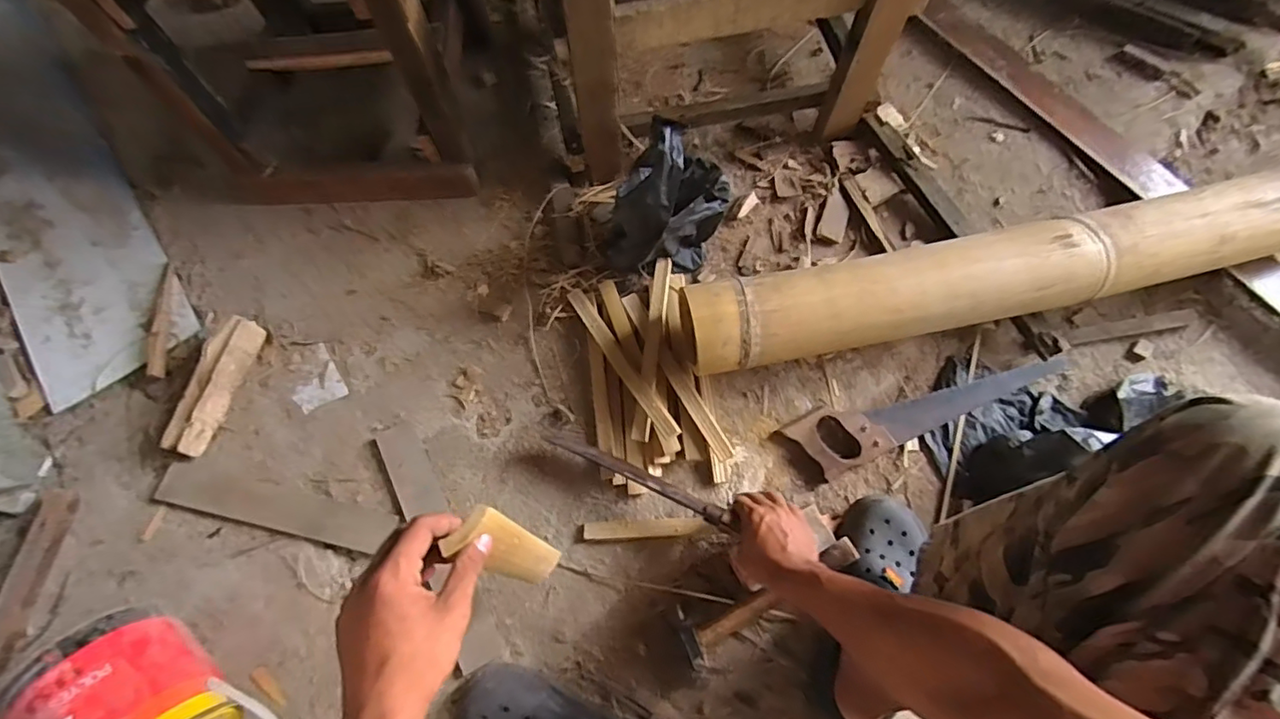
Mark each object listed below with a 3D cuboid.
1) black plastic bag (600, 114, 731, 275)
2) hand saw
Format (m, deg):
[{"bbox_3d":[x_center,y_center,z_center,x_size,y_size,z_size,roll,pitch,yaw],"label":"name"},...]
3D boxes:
[{"bbox_3d":[0.042,-0.209,0.753,0.180,0.249,0.097,-30,71,-10],"label":"black plastic bag"},{"bbox_3d":[0.412,0.063,0.784,0.427,0.034,0.085,-18,68,-6],"label":"hand saw"}]

